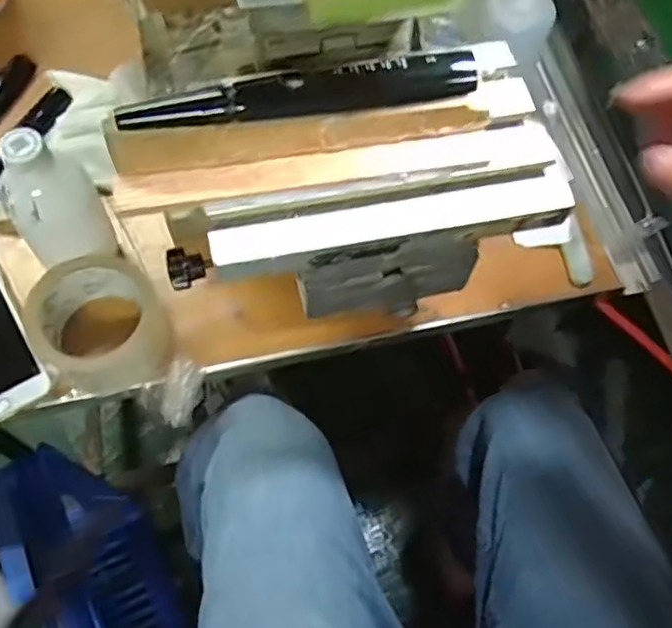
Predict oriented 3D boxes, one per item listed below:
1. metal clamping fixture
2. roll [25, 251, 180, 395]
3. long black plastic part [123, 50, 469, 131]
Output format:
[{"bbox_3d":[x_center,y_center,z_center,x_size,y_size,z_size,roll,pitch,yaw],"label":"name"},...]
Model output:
[{"bbox_3d":[0.014,-0.033,0.385,0.212,0.098,0.051,-7,66,-5],"label":"metal clamping fixture"},{"bbox_3d":[-0.181,0.009,0.513,0.094,0.042,0.105,-29,70,-14],"label":"roll"},{"bbox_3d":[-0.017,-0.110,0.330,0.176,0.015,0.022,-9,66,-6],"label":"long black plastic part"}]

